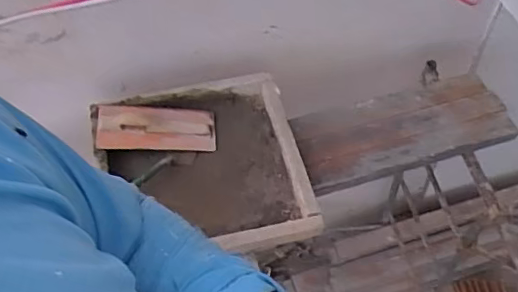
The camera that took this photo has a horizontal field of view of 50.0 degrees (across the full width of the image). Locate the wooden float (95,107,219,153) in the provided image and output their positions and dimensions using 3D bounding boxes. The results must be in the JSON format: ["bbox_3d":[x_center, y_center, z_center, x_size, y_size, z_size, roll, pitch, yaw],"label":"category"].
[{"bbox_3d":[-0.320,-0.054,1.745,0.360,0.052,0.153,1,53,-18],"label":"wooden float"}]

